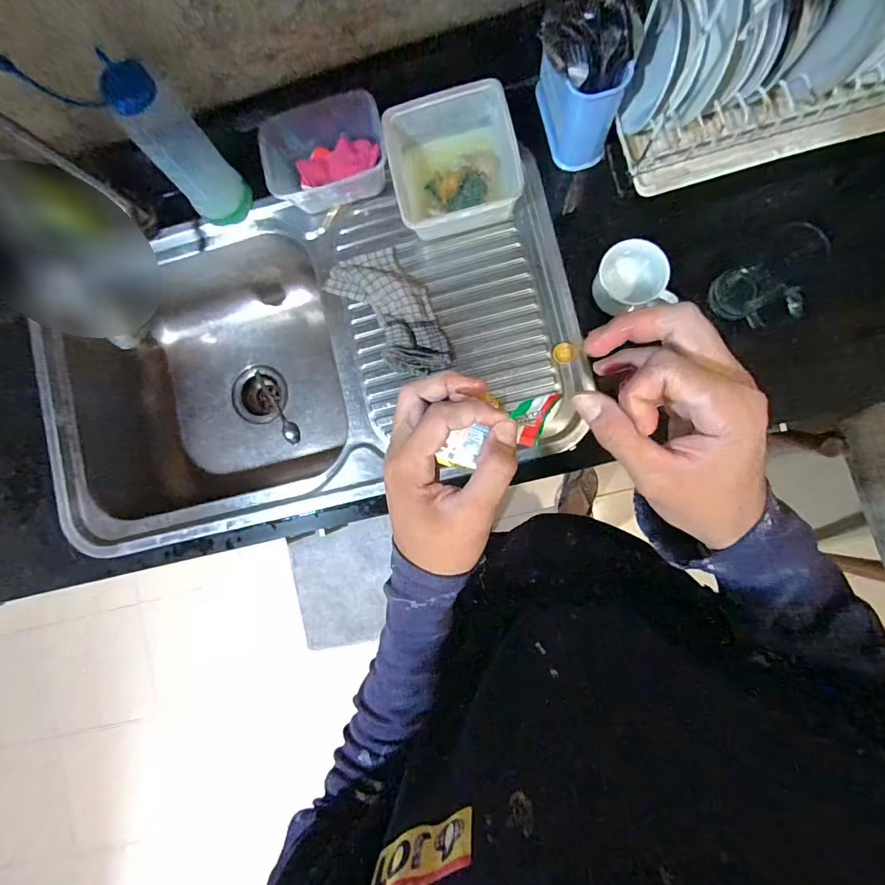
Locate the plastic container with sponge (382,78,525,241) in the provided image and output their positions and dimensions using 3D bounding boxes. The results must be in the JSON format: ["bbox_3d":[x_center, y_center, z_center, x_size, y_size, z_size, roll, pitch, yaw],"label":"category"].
[{"bbox_3d":[0.017,-0.392,0.628,0.173,0.091,0.171,-11,86,6],"label":"plastic container with sponge"}]

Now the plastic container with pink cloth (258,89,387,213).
[{"bbox_3d":[-0.169,-0.433,0.652,0.175,0.073,0.129,-10,86,6],"label":"plastic container with pink cloth"}]

